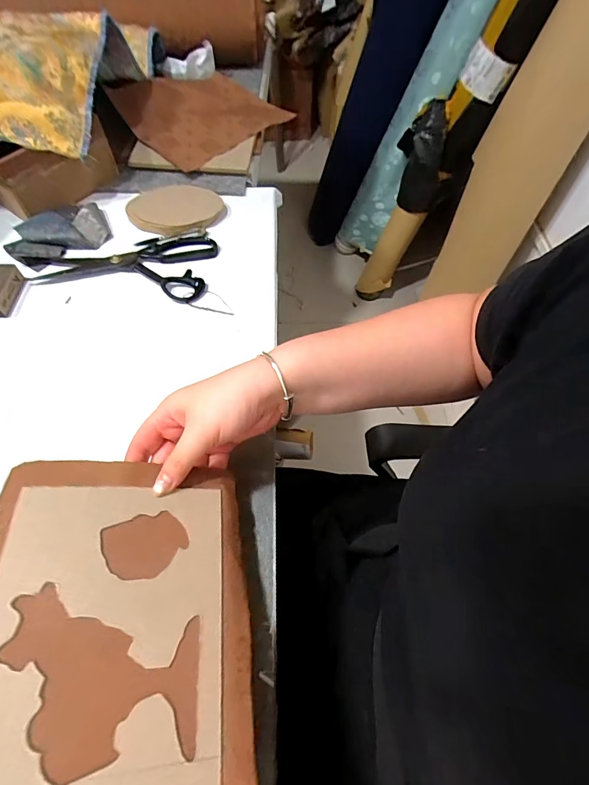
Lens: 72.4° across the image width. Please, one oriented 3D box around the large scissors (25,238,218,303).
[{"bbox_3d":[-0.225,-0.181,0.547,0.220,0.014,0.117,6,60,3],"label":"large scissors"}]

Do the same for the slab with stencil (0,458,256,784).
[{"bbox_3d":[-0.122,0.157,0.276,0.175,0.008,0.226,4,55,-17],"label":"slab with stencil"}]

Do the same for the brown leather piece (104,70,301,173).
[{"bbox_3d":[-0.167,-0.509,0.719,0.245,0.048,0.243,-35,66,-19],"label":"brown leather piece"}]

